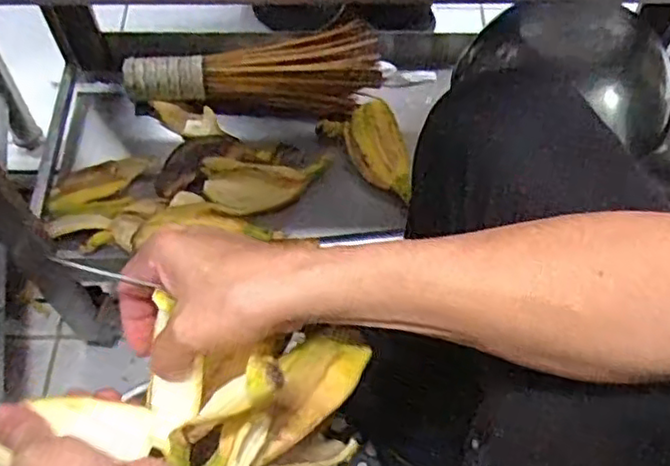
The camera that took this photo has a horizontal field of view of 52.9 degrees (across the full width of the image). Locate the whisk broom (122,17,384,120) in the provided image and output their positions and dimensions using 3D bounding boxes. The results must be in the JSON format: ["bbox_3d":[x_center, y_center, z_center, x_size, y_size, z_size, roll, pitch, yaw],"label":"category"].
[{"bbox_3d":[-0.095,-0.174,0.765,0.288,0.100,0.056,-2,59,-4],"label":"whisk broom"}]

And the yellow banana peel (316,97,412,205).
[{"bbox_3d":[0.038,-0.097,0.746,0.072,0.045,0.118,-23,62,-16],"label":"yellow banana peel"}]

